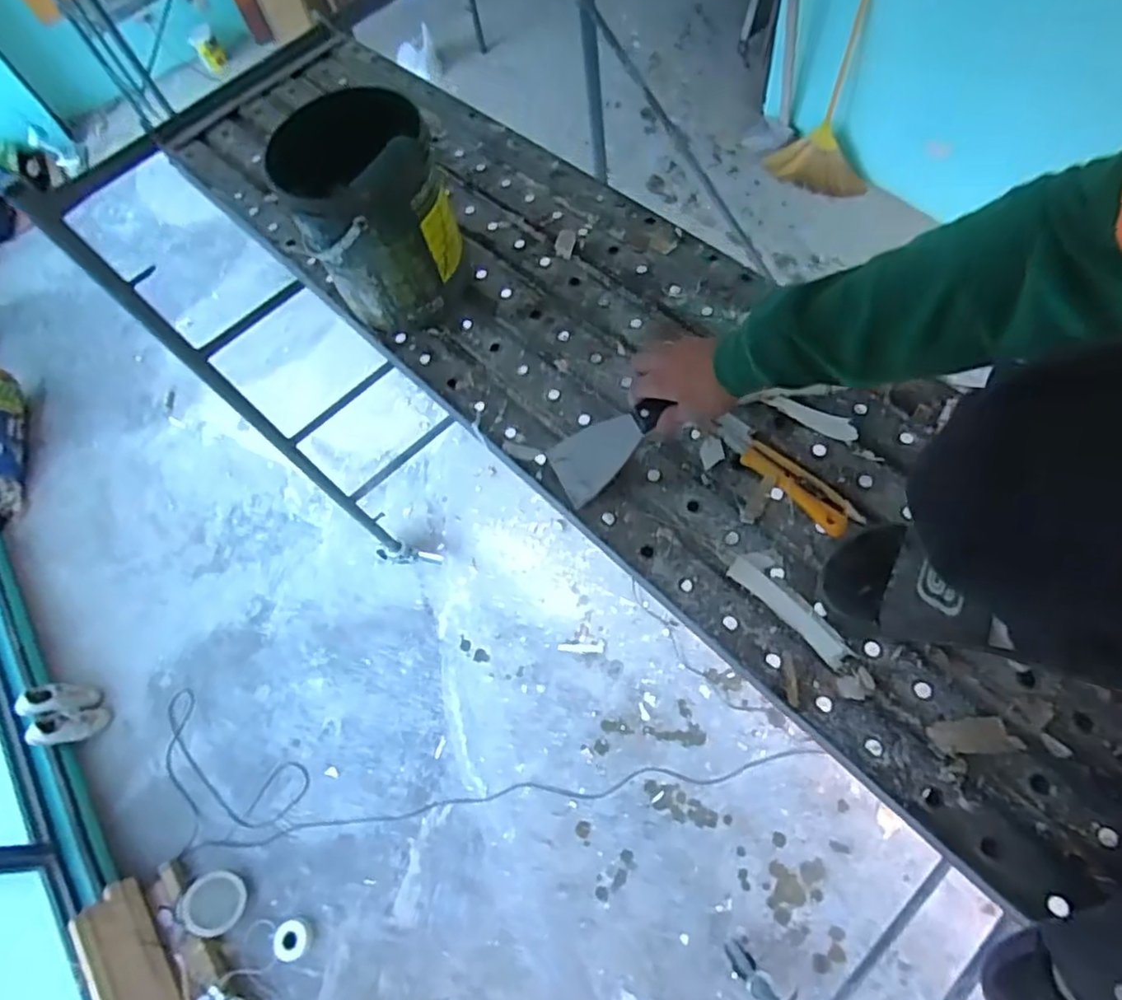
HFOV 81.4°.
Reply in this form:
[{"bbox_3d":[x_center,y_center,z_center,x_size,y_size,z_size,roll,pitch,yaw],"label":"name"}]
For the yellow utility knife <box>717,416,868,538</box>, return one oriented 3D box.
[{"bbox_3d":[0.221,-0.027,0.656,0.040,0.014,0.163,-42,65,-14],"label":"yellow utility knife"}]

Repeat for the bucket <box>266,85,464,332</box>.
[{"bbox_3d":[-0.210,-0.320,0.747,0.152,0.202,0.155,-3,62,6],"label":"bucket"}]

